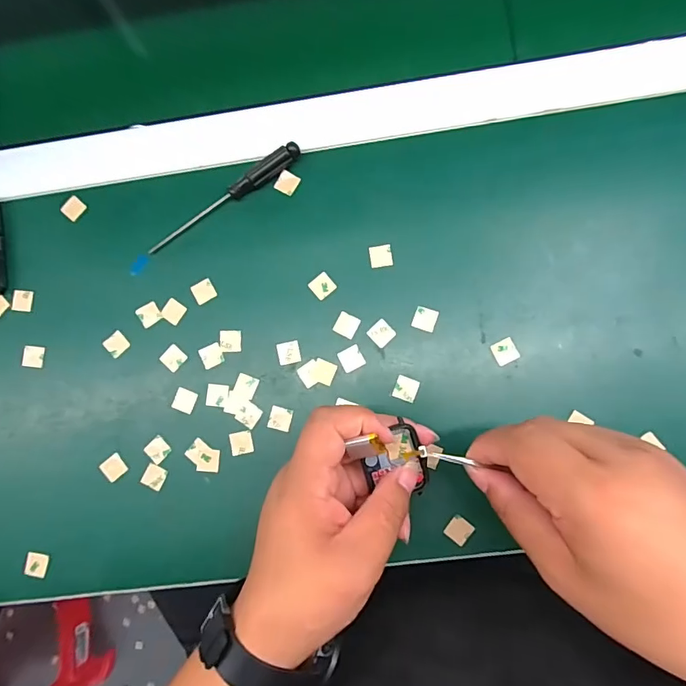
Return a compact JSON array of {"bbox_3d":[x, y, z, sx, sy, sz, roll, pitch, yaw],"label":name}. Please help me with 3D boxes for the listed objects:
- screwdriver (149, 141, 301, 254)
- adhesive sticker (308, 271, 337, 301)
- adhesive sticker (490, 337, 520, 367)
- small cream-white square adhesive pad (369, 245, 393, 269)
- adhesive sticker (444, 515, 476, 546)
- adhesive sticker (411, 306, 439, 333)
[{"bbox_3d":[-0.088,-0.106,0.331,0.132,0.016,0.011,-32,82,1],"label":"screwdriver"},{"bbox_3d":[-0.015,-0.041,0.325,0.016,0.004,0.016,-41,85,-4],"label":"adhesive sticker"},{"bbox_3d":[0.112,0.006,0.310,0.016,0.004,0.017,-28,82,1],"label":"adhesive sticker"},{"bbox_3d":[0.028,-0.063,0.325,0.016,0.004,0.016,-7,79,-2],"label":"small cream-white square adhesive pad"},{"bbox_3d":[0.078,0.125,0.301,0.016,0.004,0.016,38,87,7],"label":"adhesive sticker"},{"bbox_3d":[0.058,-0.017,0.318,0.016,0.004,0.016,17,84,7],"label":"adhesive sticker"}]

